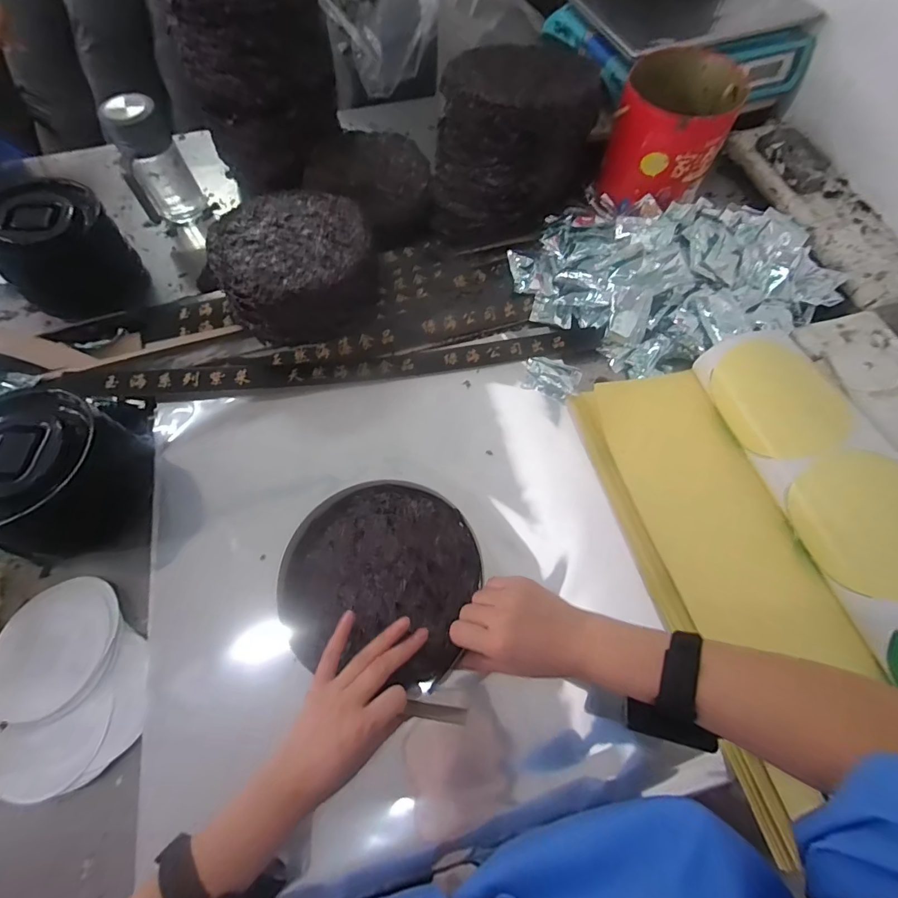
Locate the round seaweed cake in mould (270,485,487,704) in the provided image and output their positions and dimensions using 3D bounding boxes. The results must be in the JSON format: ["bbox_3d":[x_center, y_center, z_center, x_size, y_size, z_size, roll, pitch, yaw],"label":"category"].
[{"bbox_3d":[-0.074,0.125,0.452,0.199,0.024,0.191,0,65,0],"label":"round seaweed cake in mould"}]

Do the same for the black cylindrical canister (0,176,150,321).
[{"bbox_3d":[-0.536,-0.268,0.612,0.150,0.128,0.150,0,65,0],"label":"black cylindrical canister"}]

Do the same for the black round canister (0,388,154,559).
[{"bbox_3d":[-0.433,0.034,0.477,0.143,0.118,0.141,0,65,0],"label":"black round canister"}]

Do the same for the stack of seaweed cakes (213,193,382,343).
[{"bbox_3d":[-0.201,-0.250,0.602,0.206,0.102,0.214,-9,66,-4],"label":"stack of seaweed cakes"}]

